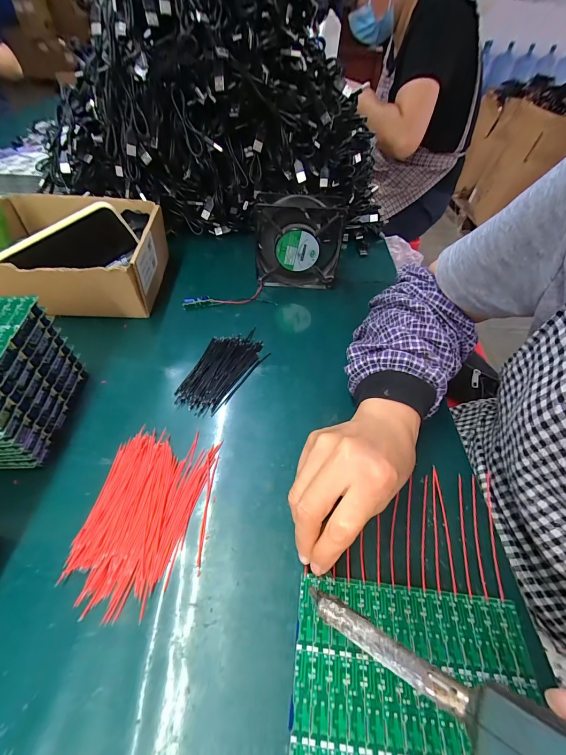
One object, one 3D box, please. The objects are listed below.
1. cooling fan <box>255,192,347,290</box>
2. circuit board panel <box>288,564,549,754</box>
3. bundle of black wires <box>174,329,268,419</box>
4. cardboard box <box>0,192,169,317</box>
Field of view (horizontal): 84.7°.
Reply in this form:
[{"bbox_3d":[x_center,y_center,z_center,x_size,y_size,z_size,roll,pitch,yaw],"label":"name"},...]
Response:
[{"bbox_3d":[0.021,-0.191,0.446,0.116,0.118,0.038,1,50,-2],"label":"cooling fan"},{"bbox_3d":[0.080,0.200,0.185,0.148,0.004,0.124,6,50,5],"label":"circuit board panel"},{"bbox_3d":[-0.073,-0.011,0.370,0.067,0.010,0.128,27,54,18],"label":"bundle of black wires"},{"bbox_3d":[-0.288,-0.165,0.434,0.220,0.097,0.176,-1,50,-4],"label":"cardboard box"}]

